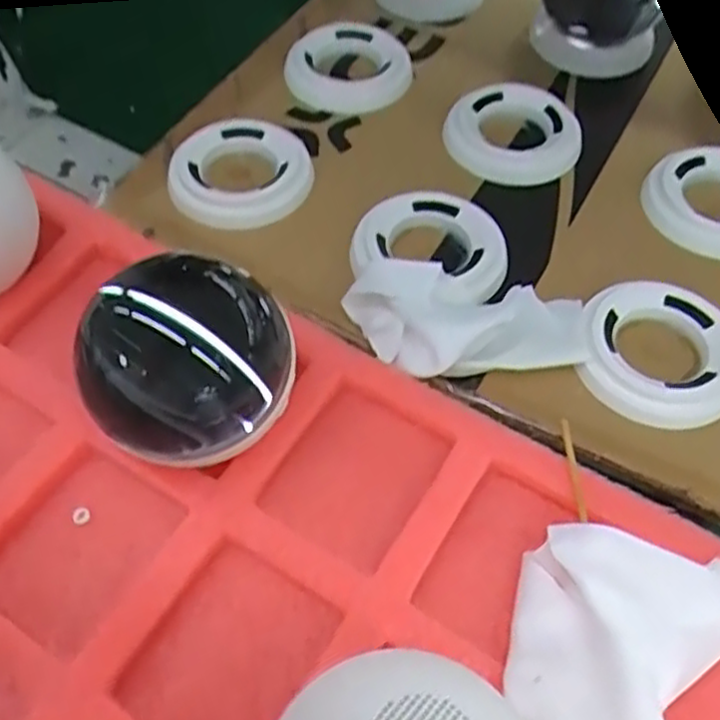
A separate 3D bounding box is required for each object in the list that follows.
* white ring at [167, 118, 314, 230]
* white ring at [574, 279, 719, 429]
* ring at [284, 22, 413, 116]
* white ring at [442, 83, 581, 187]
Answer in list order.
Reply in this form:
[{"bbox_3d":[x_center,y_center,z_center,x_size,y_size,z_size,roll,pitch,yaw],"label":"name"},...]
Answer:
[{"bbox_3d":[-0.061,-0.097,0.376,0.064,0.014,0.064,0,58,1],"label":"white ring"},{"bbox_3d":[0.128,-0.004,0.315,0.066,0.013,0.068,0,58,1],"label":"white ring"},{"bbox_3d":[-0.008,-0.169,0.424,0.071,0.012,0.071,0,58,1],"label":"ring"},{"bbox_3d":[0.082,-0.123,0.396,0.071,0.009,0.072,-1,58,1],"label":"white ring"}]

